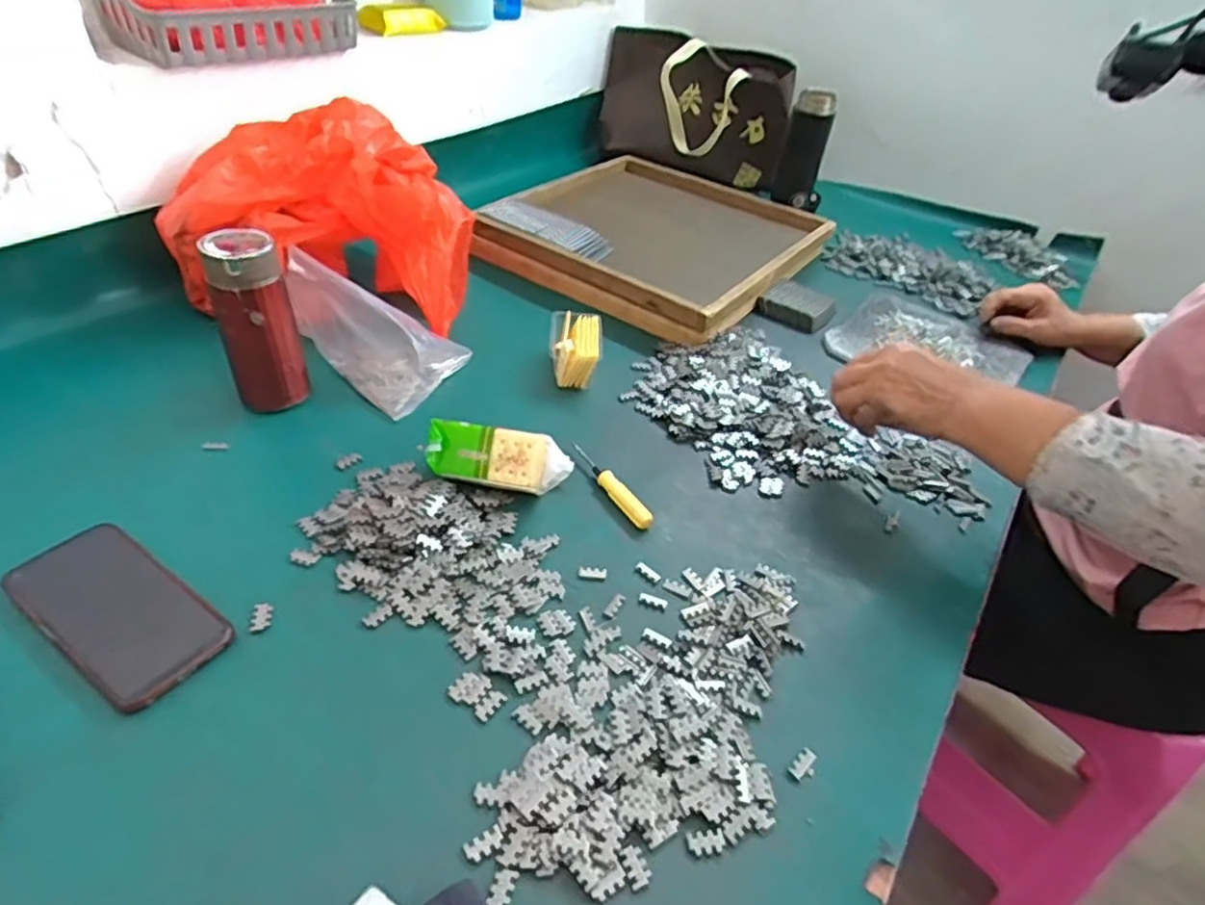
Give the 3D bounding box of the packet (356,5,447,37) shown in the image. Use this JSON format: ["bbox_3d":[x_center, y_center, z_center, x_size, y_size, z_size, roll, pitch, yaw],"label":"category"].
[{"bbox_3d":[-0.283,-0.615,0.960,0.128,0.038,0.032,-23,47,-30],"label":"packet"}]

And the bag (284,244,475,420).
[{"bbox_3d":[-0.226,-0.139,0.714,0.148,0.112,0.127,30,45,24],"label":"bag"}]

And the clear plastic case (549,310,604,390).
[{"bbox_3d":[-0.031,-0.116,0.761,0.056,0.052,0.096,3,40,-5],"label":"clear plastic case"}]

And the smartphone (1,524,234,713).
[{"bbox_3d":[-0.343,0.110,0.473,0.162,0.012,0.077,27,44,22],"label":"smartphone"}]

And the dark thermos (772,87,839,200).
[{"bbox_3d":[0.317,-0.477,1.059,0.062,0.169,0.056,13,40,10],"label":"dark thermos"}]

